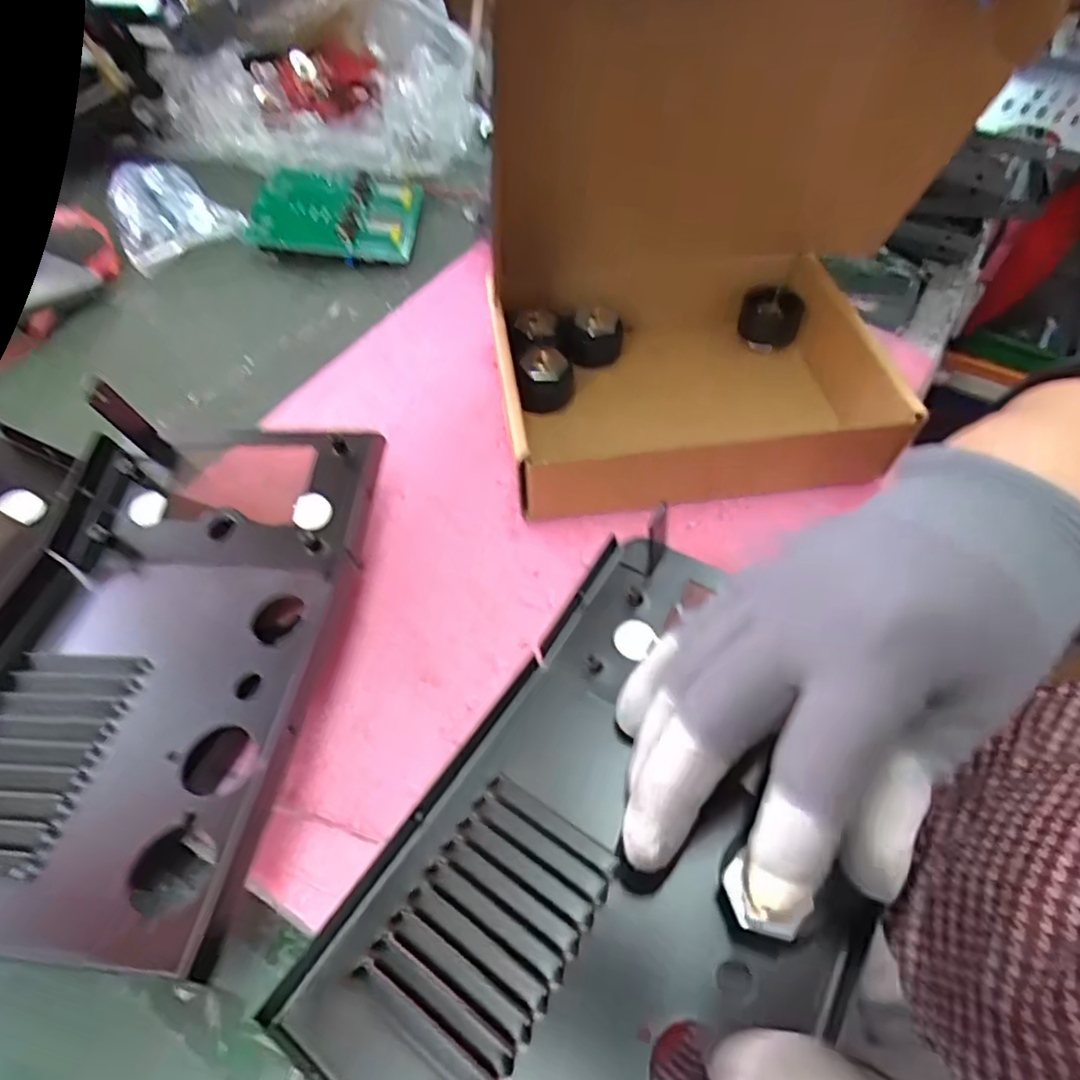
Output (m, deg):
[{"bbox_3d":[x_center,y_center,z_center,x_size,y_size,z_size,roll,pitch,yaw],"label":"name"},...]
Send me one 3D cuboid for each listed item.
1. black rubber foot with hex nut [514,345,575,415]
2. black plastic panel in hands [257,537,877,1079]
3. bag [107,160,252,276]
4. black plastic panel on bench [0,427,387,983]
[{"bbox_3d":[0.003,-0.078,0.312,0.028,0.028,0.024,5,56,4],"label":"black rubber foot with hex nut"},{"bbox_3d":[0.031,0.093,0.191,0.130,0.025,0.193,30,63,18],"label":"black plastic panel in hands"},{"bbox_3d":[-0.252,-0.225,0.419,0.071,0.019,0.113,-30,62,-17],"label":"bag"},{"bbox_3d":[-0.144,0.037,0.231,0.140,0.046,0.196,3,55,3],"label":"black plastic panel on bench"}]

